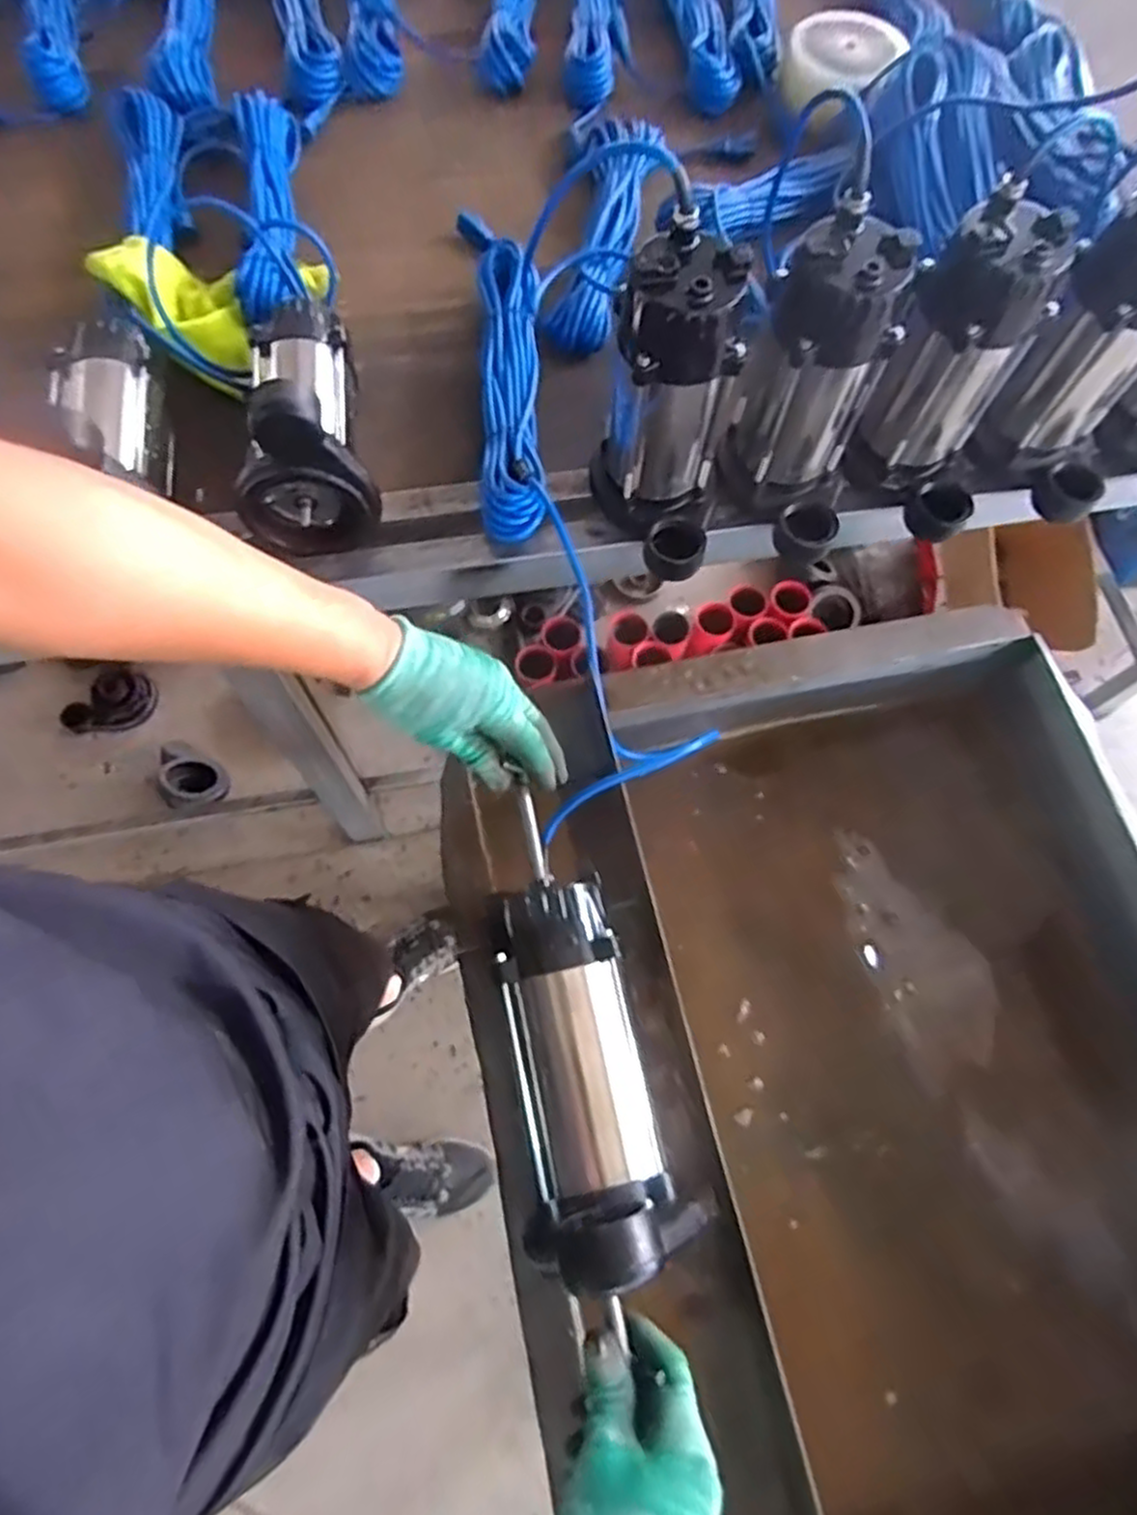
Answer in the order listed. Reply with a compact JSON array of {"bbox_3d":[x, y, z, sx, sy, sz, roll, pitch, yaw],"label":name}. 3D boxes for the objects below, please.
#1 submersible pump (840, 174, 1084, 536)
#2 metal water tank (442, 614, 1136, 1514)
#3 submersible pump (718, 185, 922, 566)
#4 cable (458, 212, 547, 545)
[{"bbox_3d":[0.348,-0.323,0.668,0.147,0.245,0.100,41,73,12],"label":"submersible pump"},{"bbox_3d":[0.239,0.281,0.648,0.592,0.237,0.744,-9,70,-5],"label":"metal water tank"},{"bbox_3d":[0.204,-0.297,0.644,0.121,0.228,0.133,16,70,4],"label":"submersible pump"},{"bbox_3d":[-0.061,-0.410,0.779,0.077,0.064,0.421,-4,70,-4],"label":"cable"}]

